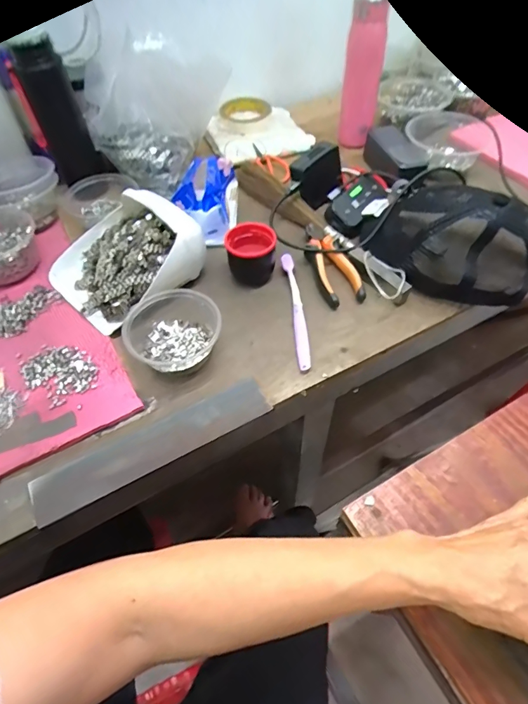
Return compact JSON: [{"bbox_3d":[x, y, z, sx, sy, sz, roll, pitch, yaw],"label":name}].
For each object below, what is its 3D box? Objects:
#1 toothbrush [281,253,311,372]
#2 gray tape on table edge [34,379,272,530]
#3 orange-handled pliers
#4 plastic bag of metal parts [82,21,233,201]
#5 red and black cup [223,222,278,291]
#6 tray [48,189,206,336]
[{"bbox_3d":[0.041,-0.054,0.522,0.018,0.022,0.173,-6,54,-2],"label":"toothbrush"},{"bbox_3d":[-0.112,0.095,0.428,0.246,0.007,0.051,-25,51,-15],"label":"gray tape on table edge"},{"bbox_3d":[0.091,-0.125,0.571,0.053,0.023,0.147,-12,54,-7],"label":"orange-handled pliers"},{"bbox_3d":[-0.171,-0.416,0.668,0.136,0.172,0.250,17,56,14],"label":"plastic bag of metal parts"},{"bbox_3d":[-0.016,-0.132,0.556,0.063,0.062,0.058,9,54,9],"label":"red and black cup"},{"bbox_3d":[-0.182,-0.126,0.536,0.157,0.078,0.169,36,62,25],"label":"tray"}]

